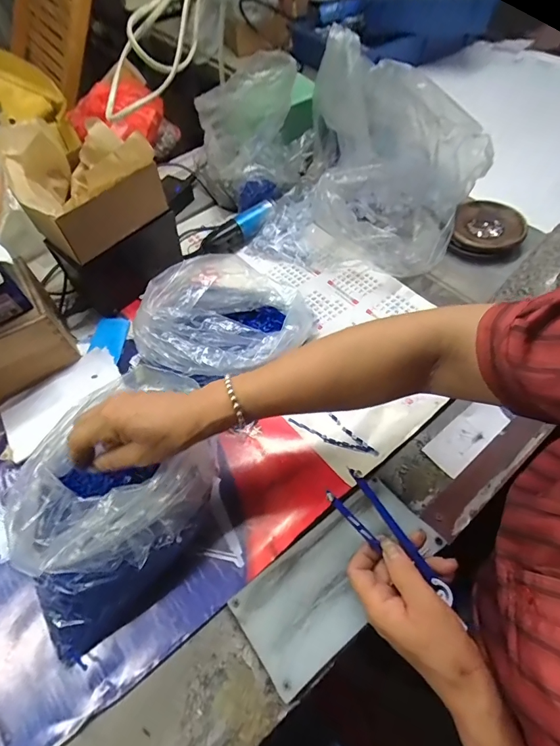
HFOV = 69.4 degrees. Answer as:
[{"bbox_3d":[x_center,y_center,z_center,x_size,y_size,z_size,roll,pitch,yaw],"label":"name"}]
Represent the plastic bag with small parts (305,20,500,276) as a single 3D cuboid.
[{"bbox_3d":[0.169,-0.301,0.561,0.229,0.210,0.249,2,58,5],"label":"plastic bag with small parts"}]

